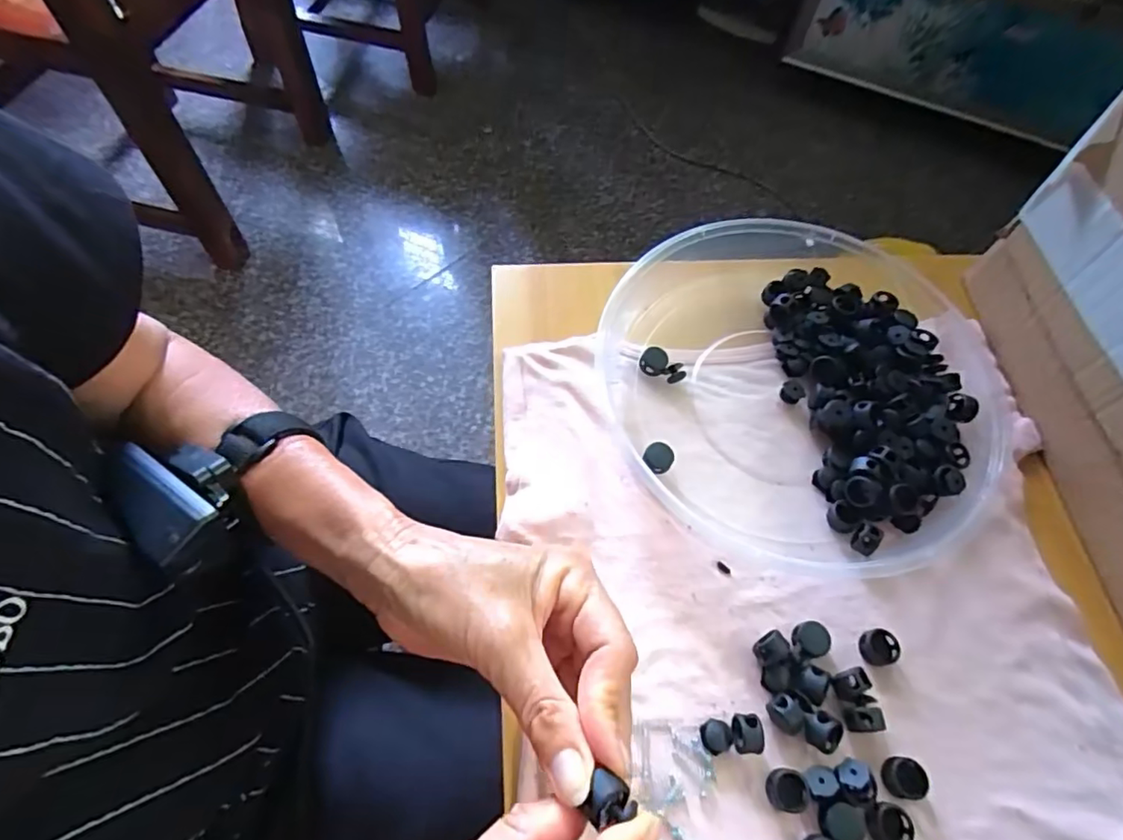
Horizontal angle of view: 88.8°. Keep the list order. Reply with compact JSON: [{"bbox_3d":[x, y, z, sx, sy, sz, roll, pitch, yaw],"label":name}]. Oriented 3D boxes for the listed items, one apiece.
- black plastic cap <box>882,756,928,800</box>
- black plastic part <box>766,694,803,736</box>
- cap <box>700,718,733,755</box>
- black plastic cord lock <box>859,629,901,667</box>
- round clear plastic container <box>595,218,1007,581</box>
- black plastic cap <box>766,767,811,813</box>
[{"bbox_3d":[0.159,0.166,0.265,0.019,0.009,0.017,4,63,-1],"label":"black plastic cap"},{"bbox_3d":[0.107,0.141,0.273,0.011,0.011,0.017,-29,68,-16],"label":"black plastic part"},{"bbox_3d":[0.074,0.150,0.272,0.014,0.005,0.014,1,63,-2],"label":"cap"},{"bbox_3d":[0.163,0.116,0.293,0.018,0.007,0.017,1,63,-2],"label":"black plastic cord lock"},{"bbox_3d":[0.147,-0.028,0.357,0.241,0.037,0.234,1,63,-2],"label":"round clear plastic container"},{"bbox_3d":[0.103,0.169,0.261,0.018,0.006,0.017,9,63,2],"label":"black plastic cap"}]

